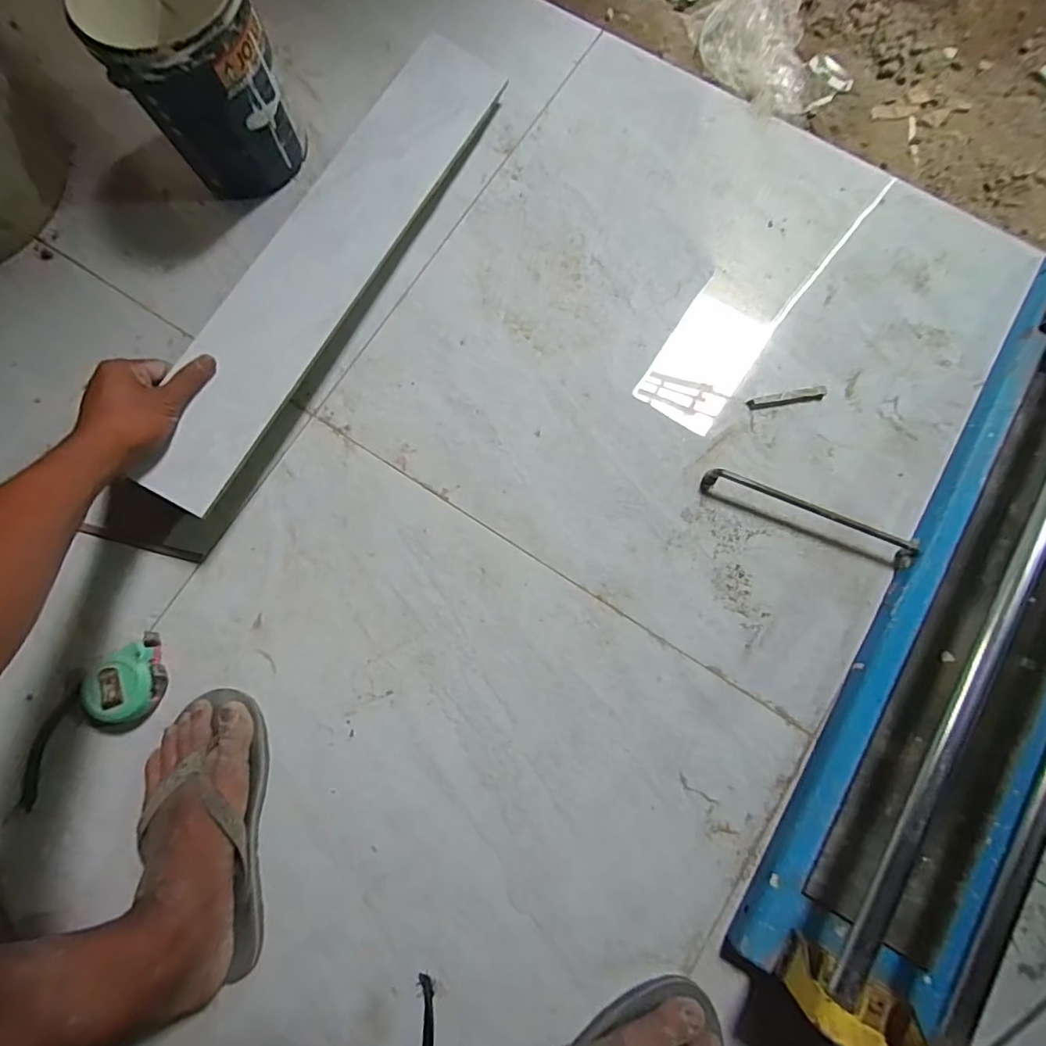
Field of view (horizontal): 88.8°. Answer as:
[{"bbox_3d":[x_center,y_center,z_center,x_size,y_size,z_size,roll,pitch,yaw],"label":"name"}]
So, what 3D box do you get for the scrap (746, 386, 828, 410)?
[{"bbox_3d":[0.280,-0.132,0.563,0.083,0.008,0.013,-9,79,-2],"label":"scrap"}]

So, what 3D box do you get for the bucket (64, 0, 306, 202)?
[{"bbox_3d":[-0.328,-0.462,0.553,0.143,0.173,0.162,-37,82,-7],"label":"bucket"}]

